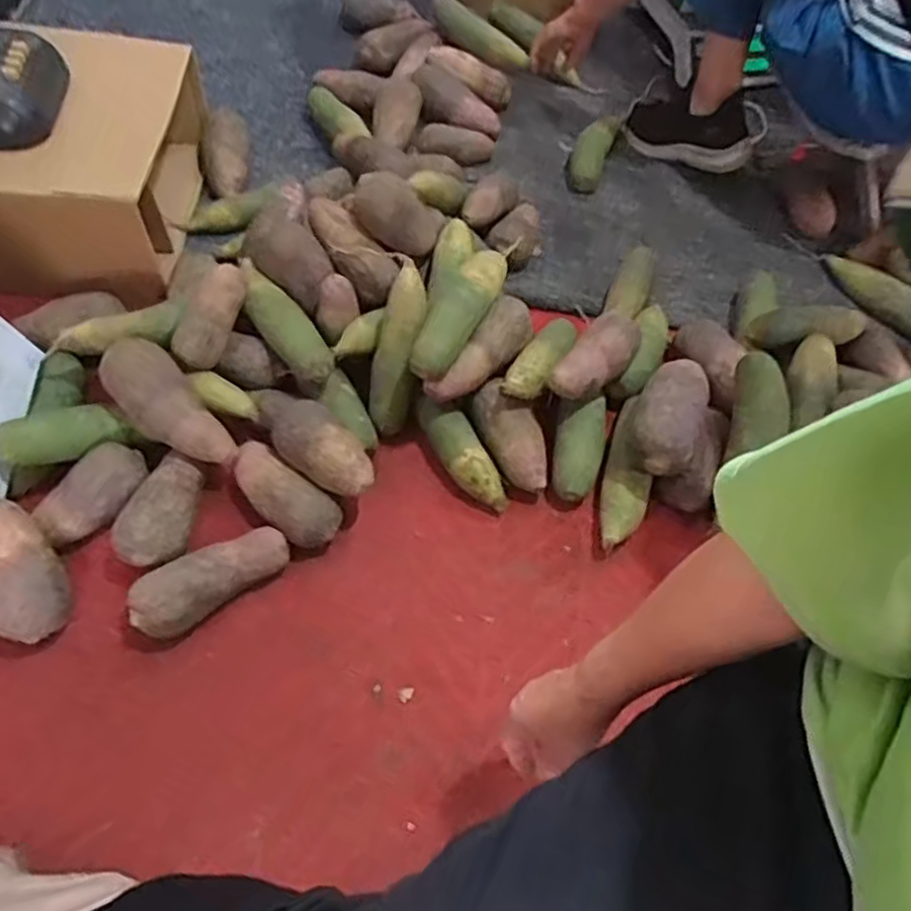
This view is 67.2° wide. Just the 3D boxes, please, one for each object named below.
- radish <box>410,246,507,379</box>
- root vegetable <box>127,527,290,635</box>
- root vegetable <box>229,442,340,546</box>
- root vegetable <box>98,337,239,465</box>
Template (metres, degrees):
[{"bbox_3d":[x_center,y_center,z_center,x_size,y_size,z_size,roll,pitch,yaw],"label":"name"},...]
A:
[{"bbox_3d":[0.007,-0.172,0.794,0.050,0.050,0.191,27,61,11],"label":"radish"},{"bbox_3d":[-0.256,0.130,0.722,0.165,0.062,0.064,-30,66,-20],"label":"root vegetable"},{"bbox_3d":[-0.194,0.049,0.772,0.151,0.050,0.064,36,63,16],"label":"root vegetable"},{"bbox_3d":[-0.320,-0.054,0.775,0.172,0.070,0.081,47,62,-12],"label":"root vegetable"}]

